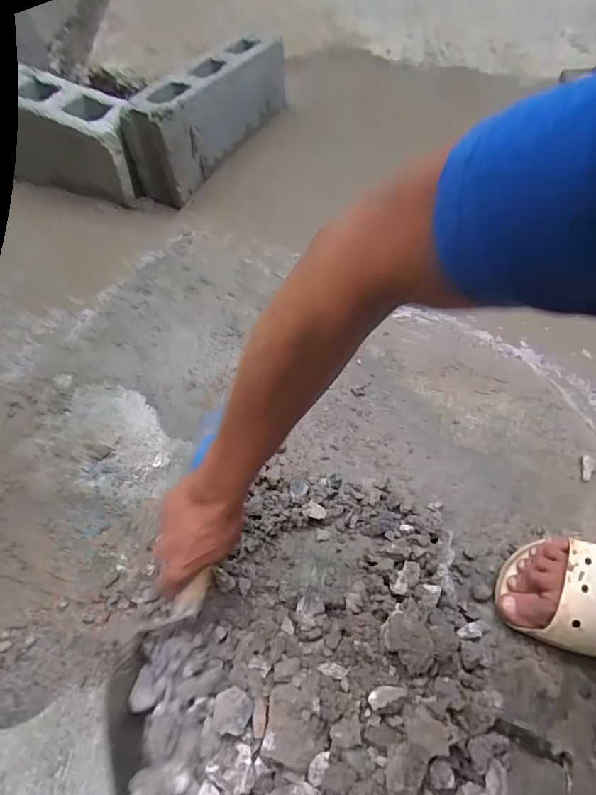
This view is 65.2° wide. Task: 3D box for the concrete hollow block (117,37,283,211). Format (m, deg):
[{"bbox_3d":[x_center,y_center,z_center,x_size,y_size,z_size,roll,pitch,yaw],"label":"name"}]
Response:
[{"bbox_3d":[-0.166,-0.553,0.907,0.104,0.161,0.413,23,61,17],"label":"concrete hollow block"}]

